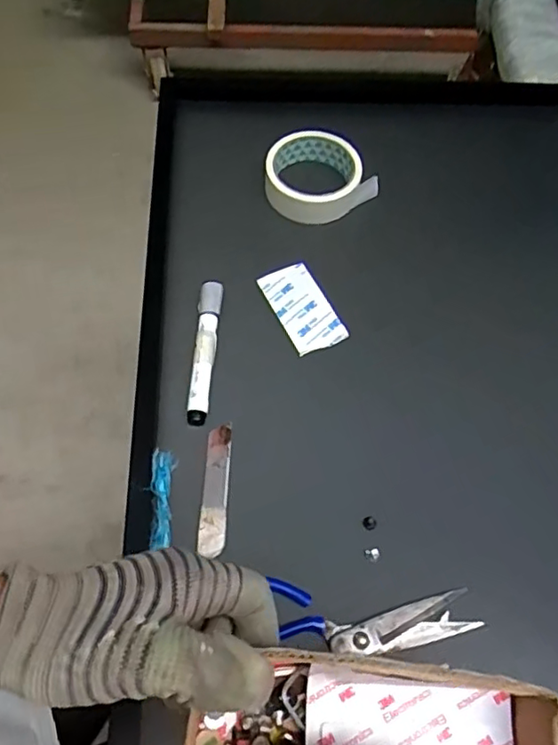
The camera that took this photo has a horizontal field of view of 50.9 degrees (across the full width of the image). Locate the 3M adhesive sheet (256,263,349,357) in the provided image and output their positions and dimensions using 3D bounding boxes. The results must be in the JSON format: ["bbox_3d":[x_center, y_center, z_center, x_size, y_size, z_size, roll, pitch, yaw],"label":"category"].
[{"bbox_3d":[0.022,-0.059,0.536,0.049,0.008,0.089,-22,65,-13],"label":"3M adhesive sheet"}]

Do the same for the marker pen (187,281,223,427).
[{"bbox_3d":[-0.063,-0.019,0.495,0.018,0.017,0.132,4,62,0],"label":"marker pen"}]

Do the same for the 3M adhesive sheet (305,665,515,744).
[{"bbox_3d":[0.057,0.153,0.256,0.090,0.006,0.035,6,68,1],"label":"3M adhesive sheet"}]

